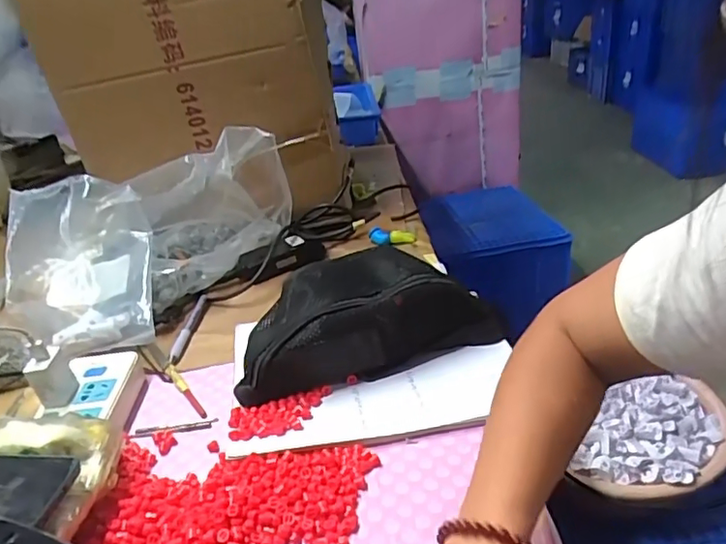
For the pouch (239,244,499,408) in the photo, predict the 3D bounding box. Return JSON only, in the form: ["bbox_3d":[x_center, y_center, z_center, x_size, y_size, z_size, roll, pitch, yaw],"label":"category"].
[{"bbox_3d":[0.002,0.044,0.599,0.277,0.085,0.128,-11,30,-10],"label":"pouch"}]

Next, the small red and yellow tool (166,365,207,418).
[{"bbox_3d":[-0.182,0.122,0.582,0.011,0.006,0.101,-25,33,-29],"label":"small red and yellow tool"}]

